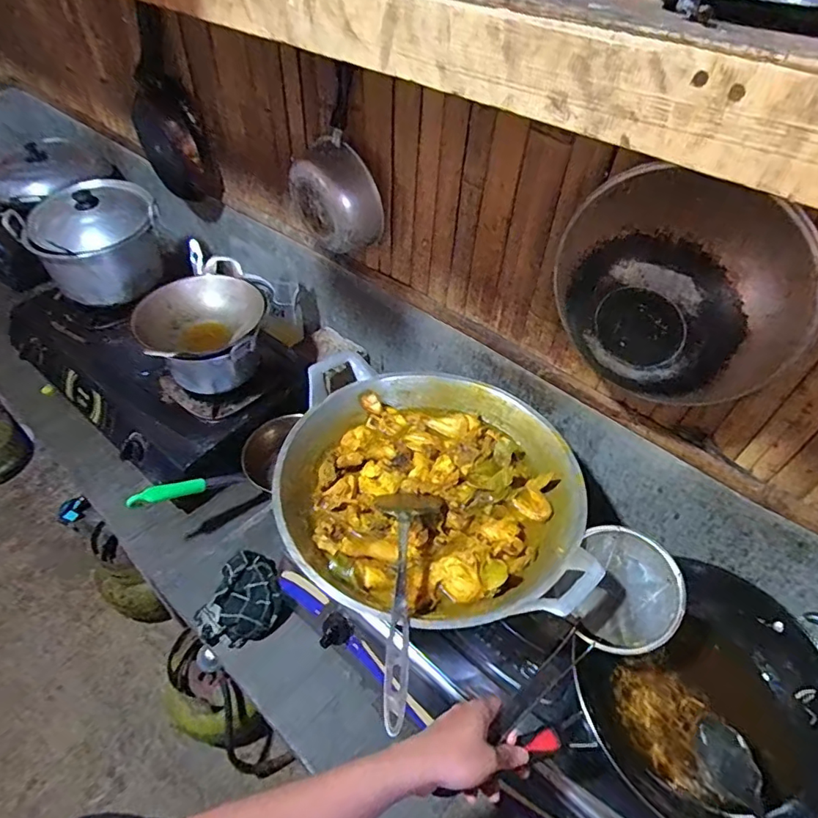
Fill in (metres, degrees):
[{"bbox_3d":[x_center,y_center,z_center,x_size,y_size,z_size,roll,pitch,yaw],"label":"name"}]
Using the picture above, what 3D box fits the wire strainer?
[{"bbox_3d":[0.209,0.266,0.612,0.293,0.044,0.132,-36,58,-27],"label":"wire strainer"}]

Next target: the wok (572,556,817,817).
[{"bbox_3d":[0.376,0.342,0.632,0.277,0.098,0.286,36,55,27],"label":"wok"}]

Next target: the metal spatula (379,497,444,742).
[{"bbox_3d":[-0.006,0.205,0.630,0.088,0.058,0.330,4,34,1],"label":"metal spatula"}]

